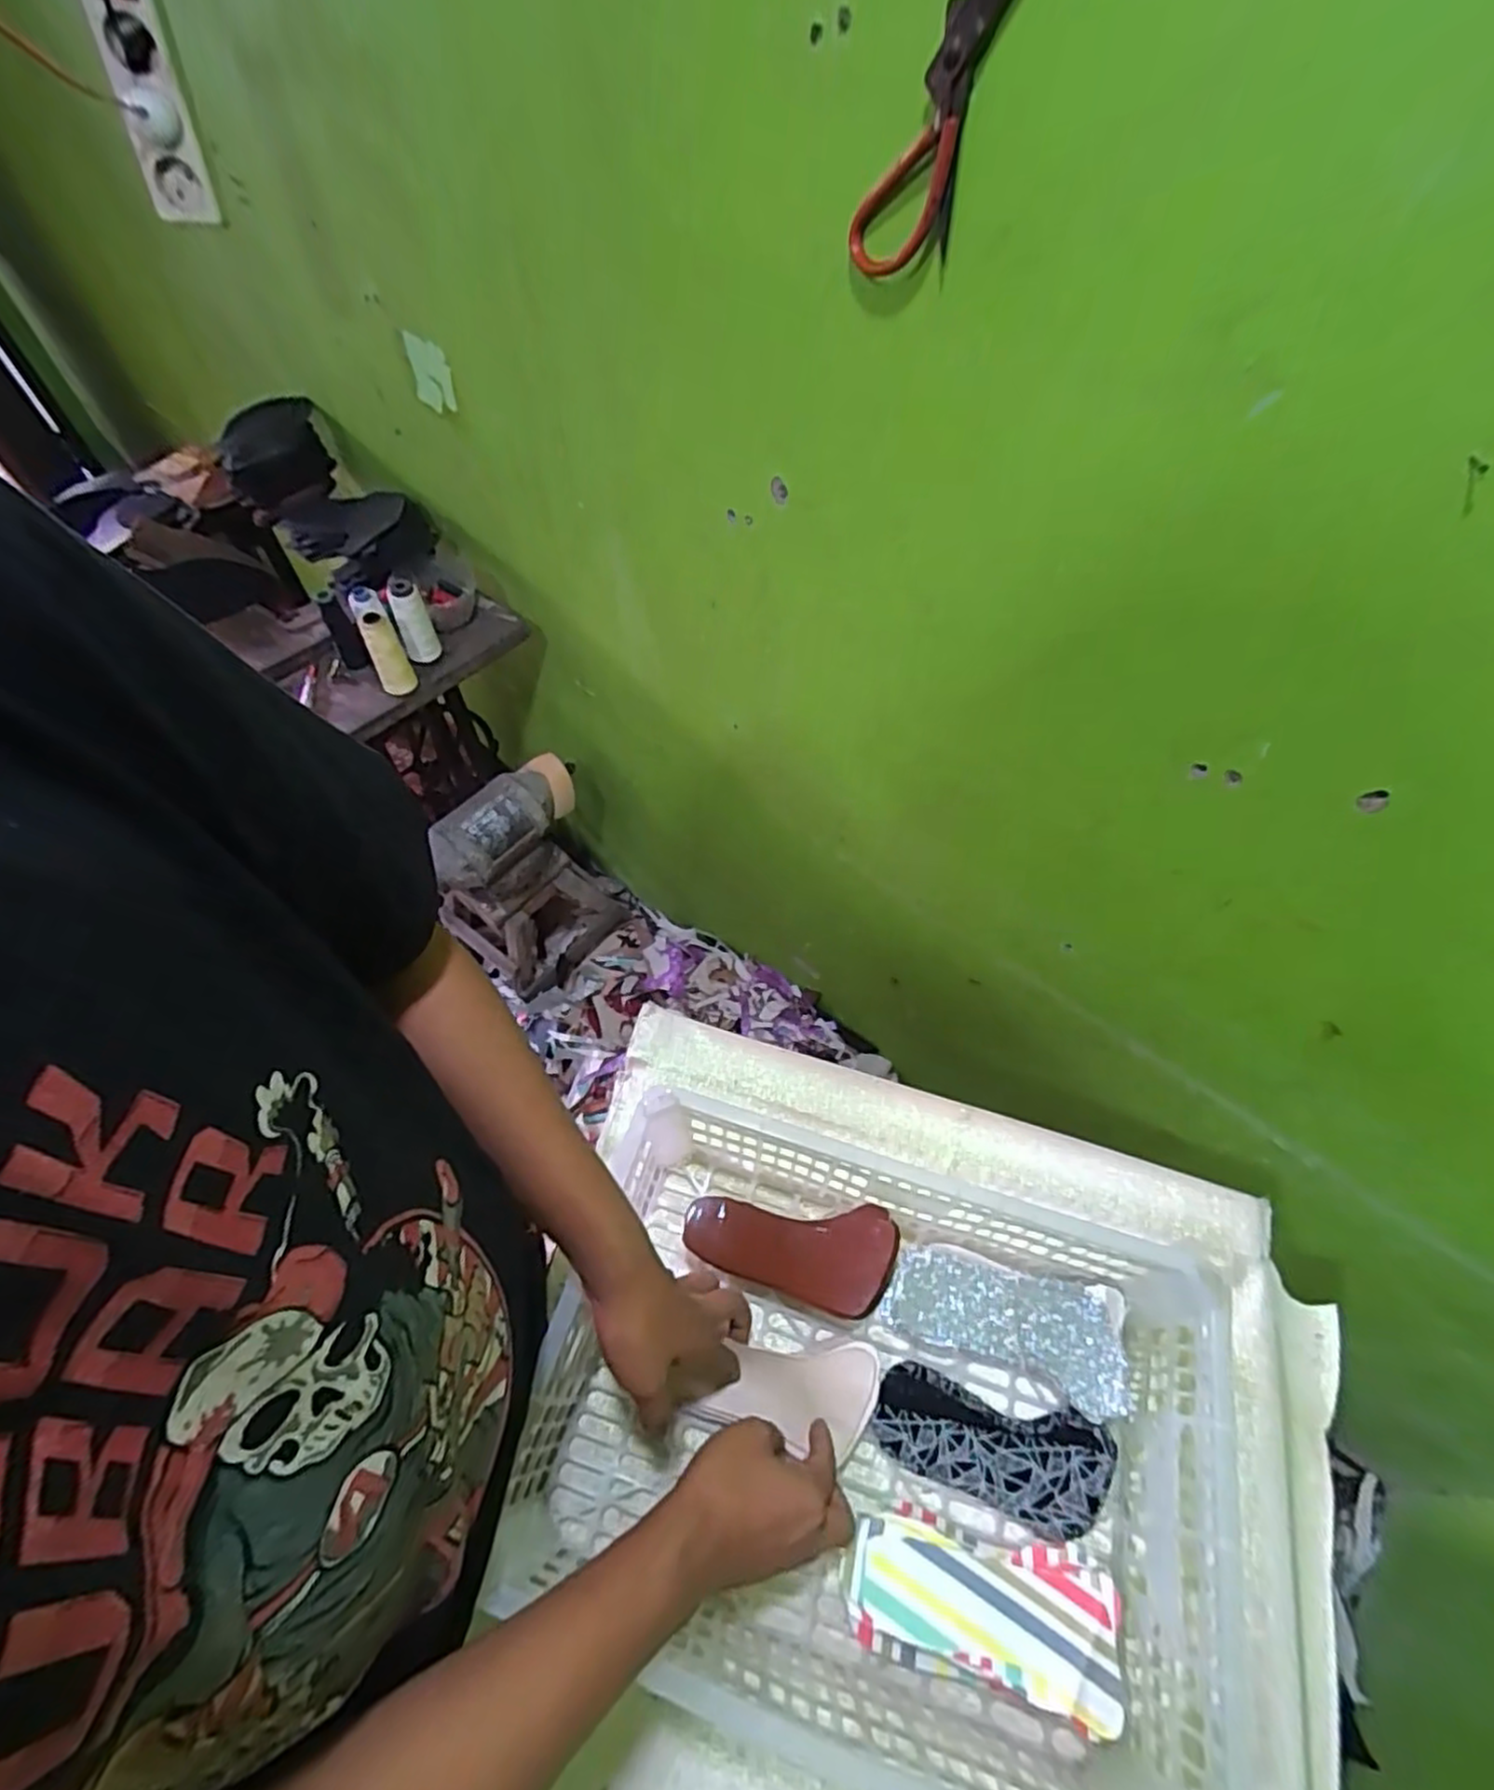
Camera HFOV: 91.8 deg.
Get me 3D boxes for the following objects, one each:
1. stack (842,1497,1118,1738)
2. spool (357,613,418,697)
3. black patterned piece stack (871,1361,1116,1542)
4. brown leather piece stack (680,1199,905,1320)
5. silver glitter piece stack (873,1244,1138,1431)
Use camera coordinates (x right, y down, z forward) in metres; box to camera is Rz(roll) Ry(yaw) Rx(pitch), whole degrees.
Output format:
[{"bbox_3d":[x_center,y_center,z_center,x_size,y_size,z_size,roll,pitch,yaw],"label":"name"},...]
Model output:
[{"bbox_3d":[0.158,0.486,0.493,0.171,0.033,0.082,11,57,5],"label":"stack"},{"bbox_3d":[-0.493,-0.328,0.992,0.045,0.114,0.038,-25,61,-17],"label":"spool"},{"bbox_3d":[0.185,0.420,0.552,0.171,0.024,0.073,14,58,8],"label":"black patterned piece stack"},{"bbox_3d":[0.035,0.300,0.615,0.171,0.049,0.078,10,57,5],"label":"brown leather piece stack"},{"bbox_3d":[0.206,0.337,0.571,0.184,0.045,0.087,13,58,7],"label":"silver glitter piece stack"}]

